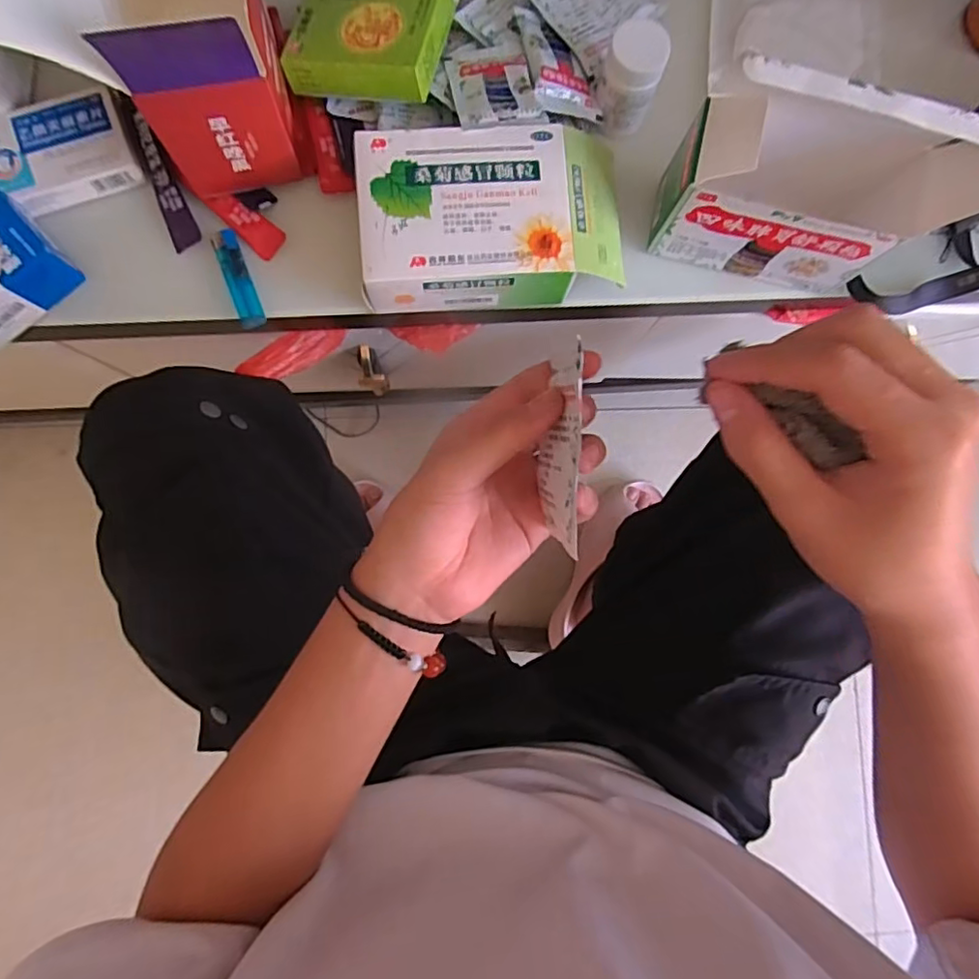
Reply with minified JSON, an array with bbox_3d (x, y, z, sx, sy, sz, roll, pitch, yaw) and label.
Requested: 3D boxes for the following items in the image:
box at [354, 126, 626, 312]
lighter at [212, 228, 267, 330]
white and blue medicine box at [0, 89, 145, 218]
[{"bbox_3d":[0.002,-0.201,0.443,0.193,0.046,0.120,-4,86,-3],"label":"box"},{"bbox_3d":[-0.198,-0.166,0.469,0.020,0.011,0.077,-20,87,-4],"label":"lighter"},{"bbox_3d":[-0.334,-0.258,0.454,0.113,0.017,0.077,-19,87,-4],"label":"white and blue medicine box"}]

